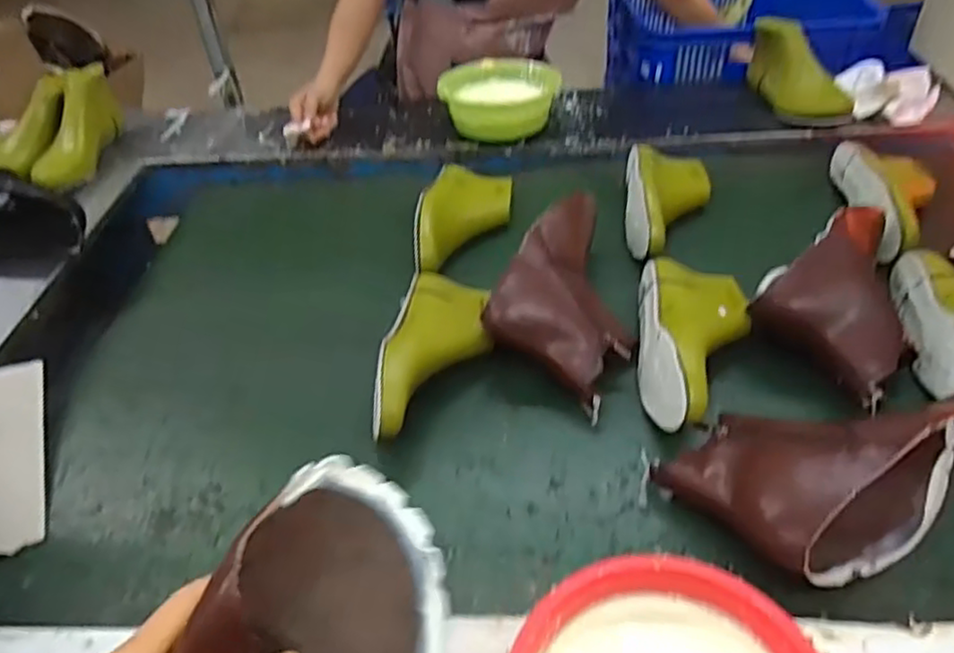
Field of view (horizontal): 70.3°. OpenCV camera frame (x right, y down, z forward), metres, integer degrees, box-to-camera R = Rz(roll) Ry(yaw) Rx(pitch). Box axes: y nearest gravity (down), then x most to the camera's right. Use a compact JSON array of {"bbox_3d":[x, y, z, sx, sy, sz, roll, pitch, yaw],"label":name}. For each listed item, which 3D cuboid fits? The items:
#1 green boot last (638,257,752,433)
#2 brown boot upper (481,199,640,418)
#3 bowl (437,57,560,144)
[{"bbox_3d":[0.225,0.016,0.696,0.106,0.079,0.239,4,43,10],"label":"green boot last"},{"bbox_3d":[0.121,-0.042,0.749,0.138,0.116,0.255,19,48,25],"label":"brown boot upper"},{"bbox_3d":[0.031,-0.370,1.088,0.186,0.062,0.190,-3,43,3],"label":"bowl"}]

